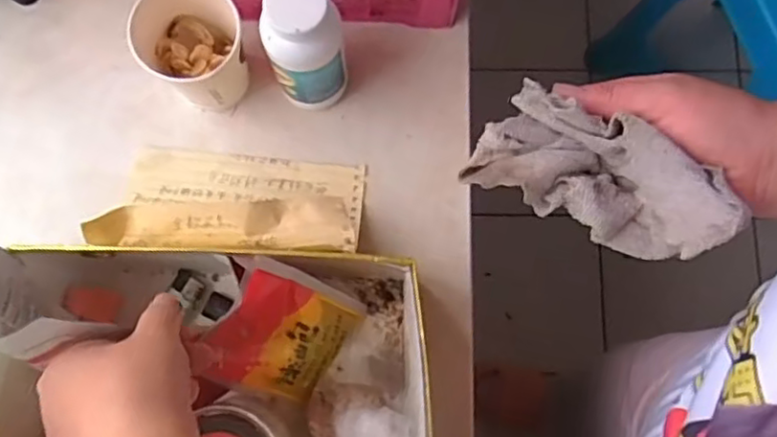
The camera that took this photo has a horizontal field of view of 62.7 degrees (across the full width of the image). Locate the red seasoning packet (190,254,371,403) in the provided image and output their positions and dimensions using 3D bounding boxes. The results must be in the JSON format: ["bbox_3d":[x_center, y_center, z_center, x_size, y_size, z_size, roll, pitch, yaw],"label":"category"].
[{"bbox_3d":[-0.066,0.075,0.408,0.015,0.111,0.079,28,85,42],"label":"red seasoning packet"}]

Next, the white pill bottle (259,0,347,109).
[{"bbox_3d":[-0.055,-0.113,0.435,0.049,0.120,0.040,-8,79,-1],"label":"white pill bottle"}]

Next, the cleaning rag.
[{"bbox_3d":[0.109,-0.019,0.338,0.125,0.054,0.055,26,80,11],"label":"cleaning rag"}]

